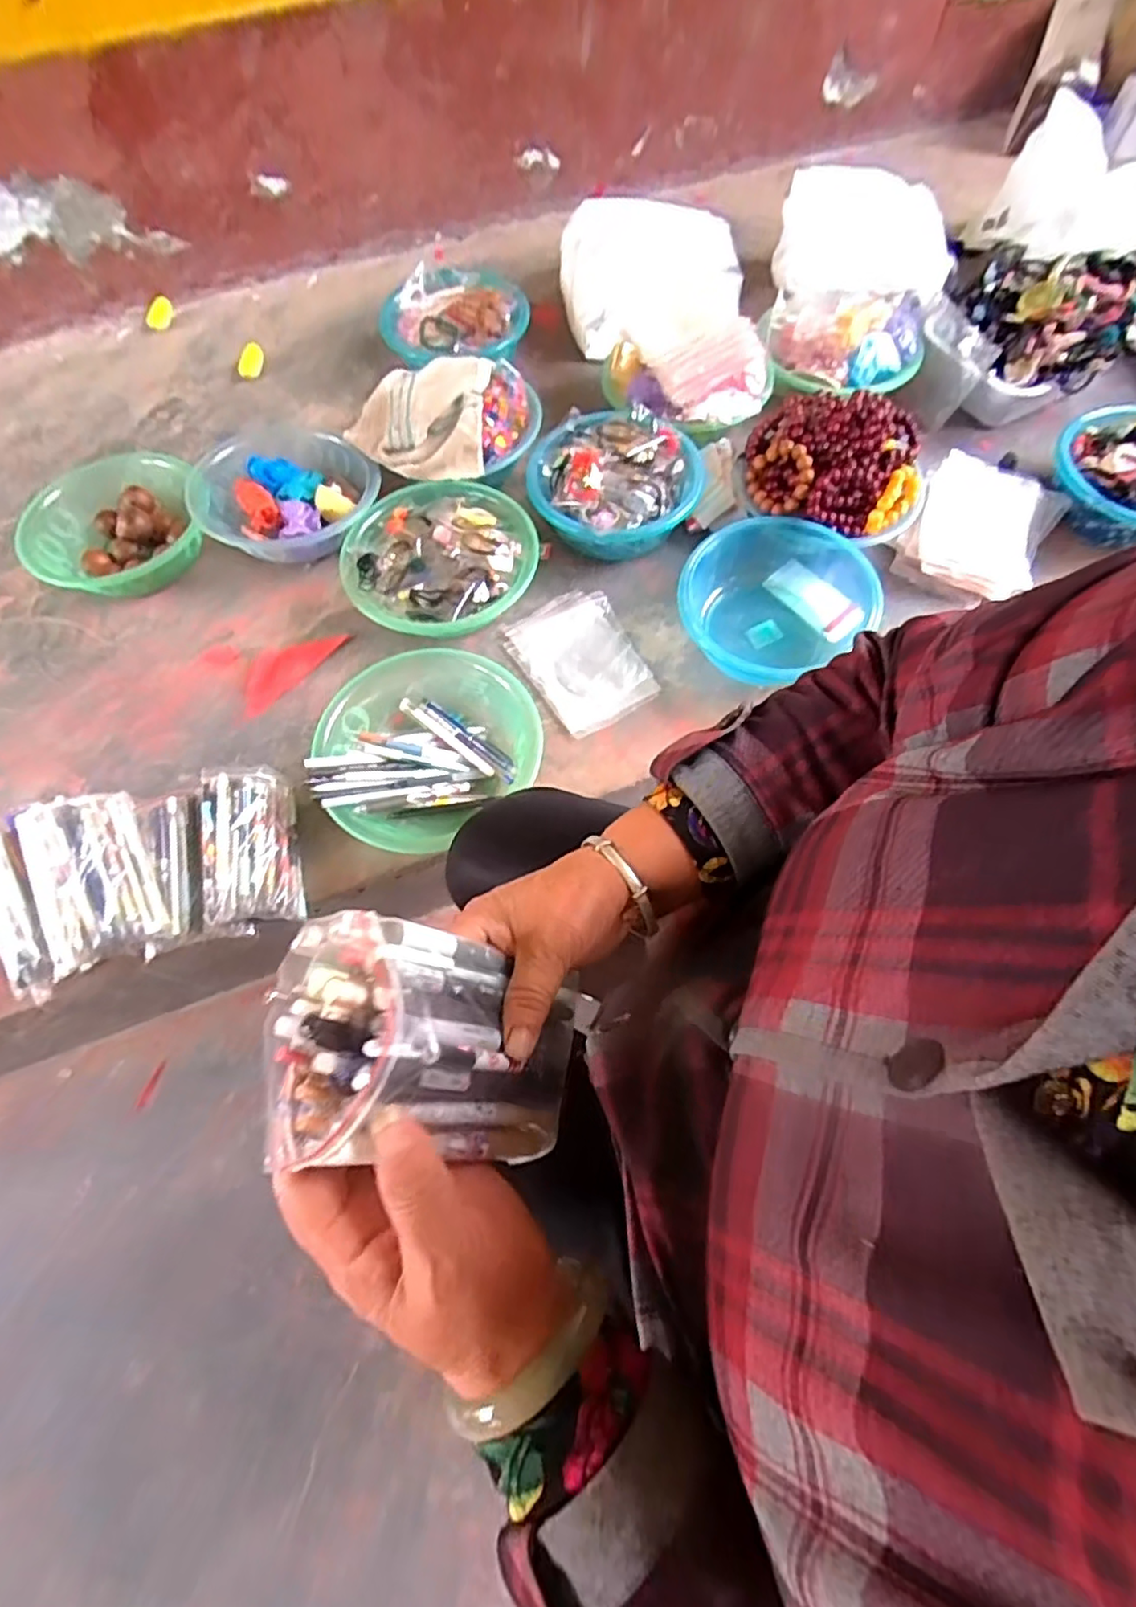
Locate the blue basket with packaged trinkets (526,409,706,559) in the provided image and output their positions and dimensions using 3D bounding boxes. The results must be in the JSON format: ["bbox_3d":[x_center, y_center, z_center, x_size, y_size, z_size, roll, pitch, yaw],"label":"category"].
[{"bbox_3d":[0.060,-0.418,0.845,0.211,0.083,0.203,-1,66,1],"label":"blue basket with packaged trinkets"}]

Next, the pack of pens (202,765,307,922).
[{"bbox_3d":[-0.329,0.045,0.673,0.079,0.077,0.163,-13,66,-4],"label":"pack of pens"}]

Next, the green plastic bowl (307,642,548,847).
[{"bbox_3d":[-0.162,-0.064,0.706,0.215,0.083,0.231,-1,66,1],"label":"green plastic bowl"}]

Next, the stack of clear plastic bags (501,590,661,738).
[{"bbox_3d":[0.015,-0.178,0.791,0.137,0.024,0.193,-28,73,-10],"label":"stack of clear plastic bags"}]

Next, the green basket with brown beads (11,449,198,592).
[{"bbox_3d":[-0.606,-0.370,0.857,0.213,0.057,0.203,-1,66,1],"label":"green basket with brown beads"}]

